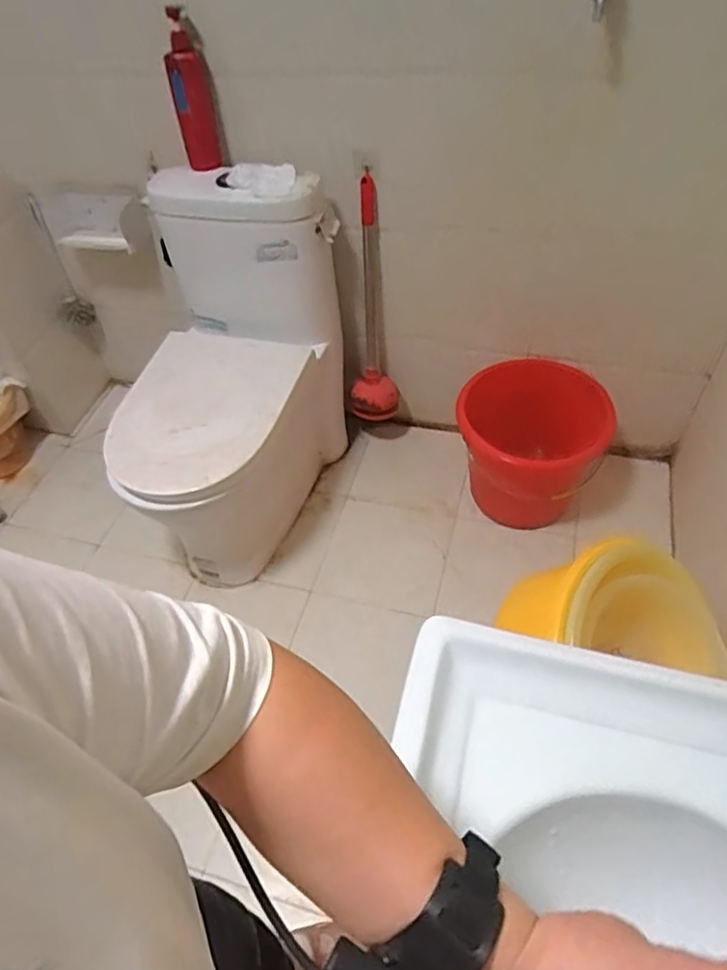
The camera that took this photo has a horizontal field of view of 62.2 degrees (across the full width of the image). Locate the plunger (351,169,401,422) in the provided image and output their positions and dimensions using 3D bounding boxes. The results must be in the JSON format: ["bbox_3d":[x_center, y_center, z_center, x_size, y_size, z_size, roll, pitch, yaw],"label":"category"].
[{"bbox_3d":[0.013,-0.388,1.411,0.128,0.639,0.183,-1,51,4],"label":"plunger"}]

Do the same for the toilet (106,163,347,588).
[{"bbox_3d":[-0.295,-0.209,1.329,0.410,0.776,0.558,8,52,11],"label":"toilet"}]

